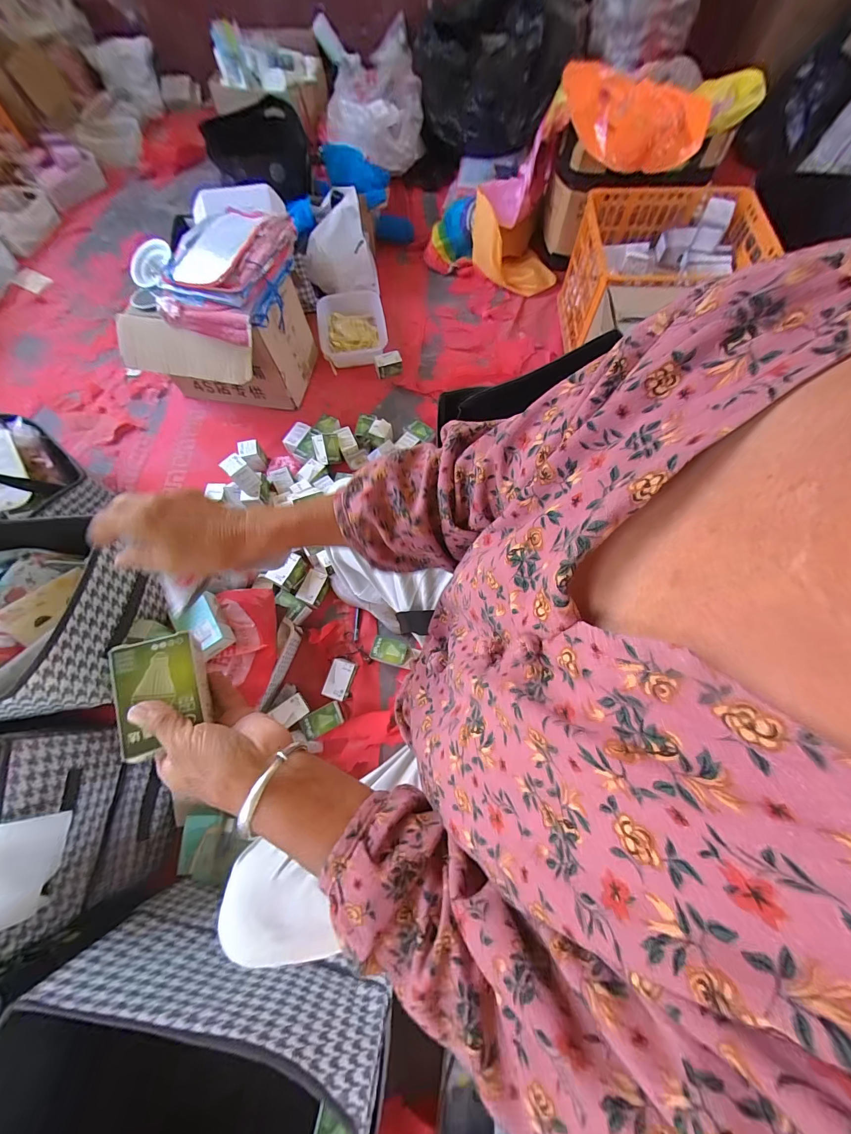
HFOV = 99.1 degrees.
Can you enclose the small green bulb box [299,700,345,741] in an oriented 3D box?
[{"bbox_3d":[-0.225,0.331,0.782,0.092,0.019,0.051,-24,70,-10],"label":"small green bulb box"}]

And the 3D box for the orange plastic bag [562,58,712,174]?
[{"bbox_3d":[0.575,-1.246,1.007,0.396,0.130,0.221,11,68,5],"label":"orange plastic bag"}]

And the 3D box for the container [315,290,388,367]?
[{"bbox_3d":[-0.241,-0.796,1.193,0.227,0.087,0.305,-15,68,-6],"label":"container"}]

